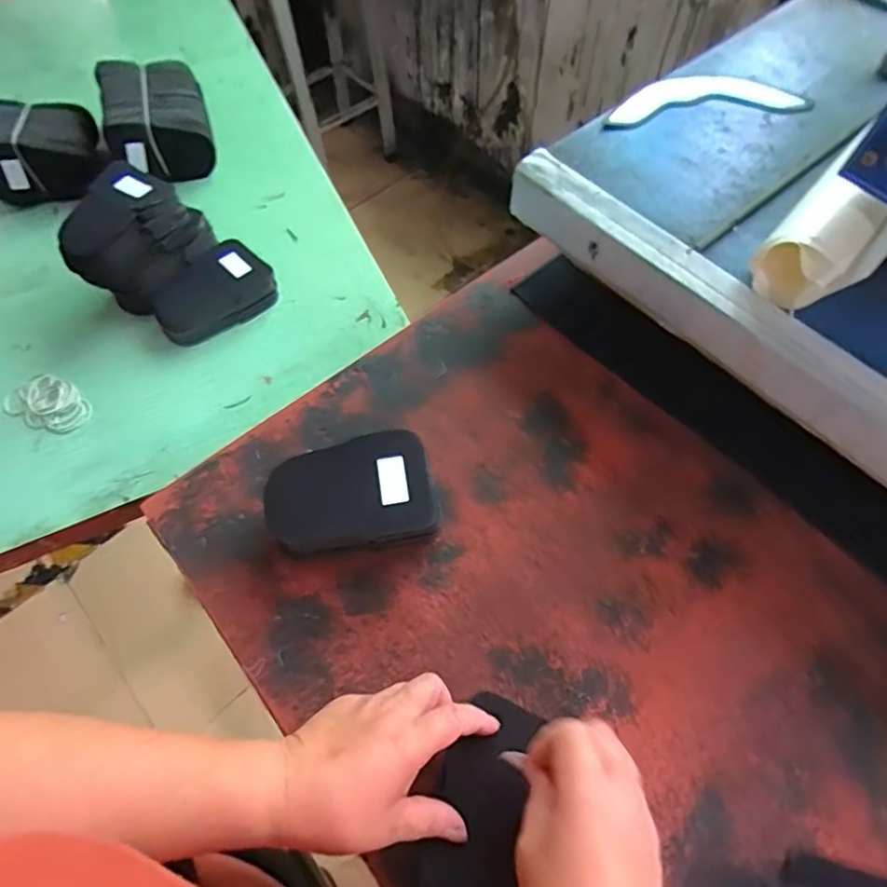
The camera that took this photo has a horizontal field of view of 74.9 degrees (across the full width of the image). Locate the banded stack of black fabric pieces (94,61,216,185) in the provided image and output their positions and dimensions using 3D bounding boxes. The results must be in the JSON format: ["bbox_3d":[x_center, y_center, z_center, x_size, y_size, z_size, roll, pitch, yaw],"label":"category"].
[{"bbox_3d":[-0.412,-0.468,0.846,0.132,0.096,0.187,-18,63,-7],"label":"banded stack of black fabric pieces"}]

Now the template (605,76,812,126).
[{"bbox_3d":[0.260,-0.350,0.585,0.192,0.009,0.060,-6,62,-1],"label":"template"}]

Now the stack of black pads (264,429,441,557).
[{"bbox_3d":[-0.076,0.051,0.491,0.134,0.051,0.092,-15,62,-6],"label":"stack of black pads"}]

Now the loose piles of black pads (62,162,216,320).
[{"bbox_3d":[-0.365,-0.234,0.698,0.096,0.125,0.152,26,66,15],"label":"loose piles of black pads"}]

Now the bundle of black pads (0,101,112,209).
[{"bbox_3d":[-0.559,-0.413,0.818,0.150,0.096,0.116,-18,63,-7],"label":"bundle of black pads"}]

